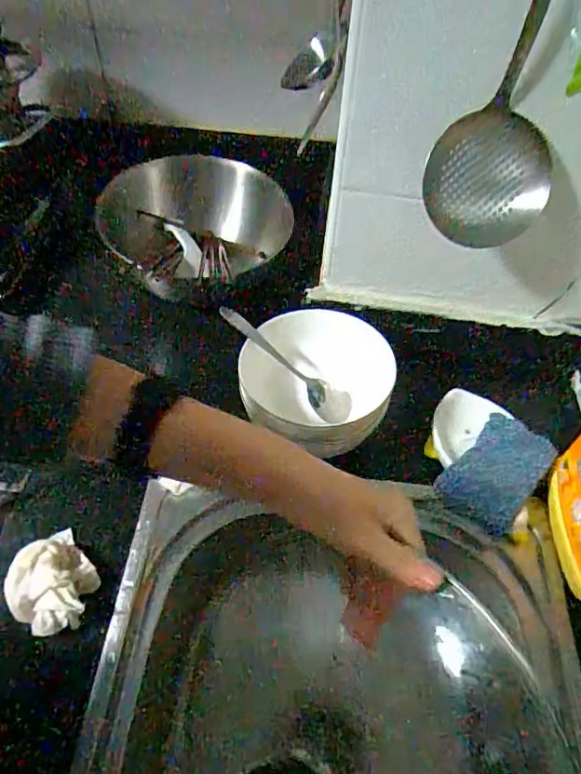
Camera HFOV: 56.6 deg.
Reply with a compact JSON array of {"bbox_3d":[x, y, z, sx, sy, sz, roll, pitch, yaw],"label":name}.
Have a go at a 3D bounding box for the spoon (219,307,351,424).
[{"bbox_3d":[-0.003,-0.026,0.575,0.174,0.018,0.036,41,58,-7],"label":"spoon"}]

